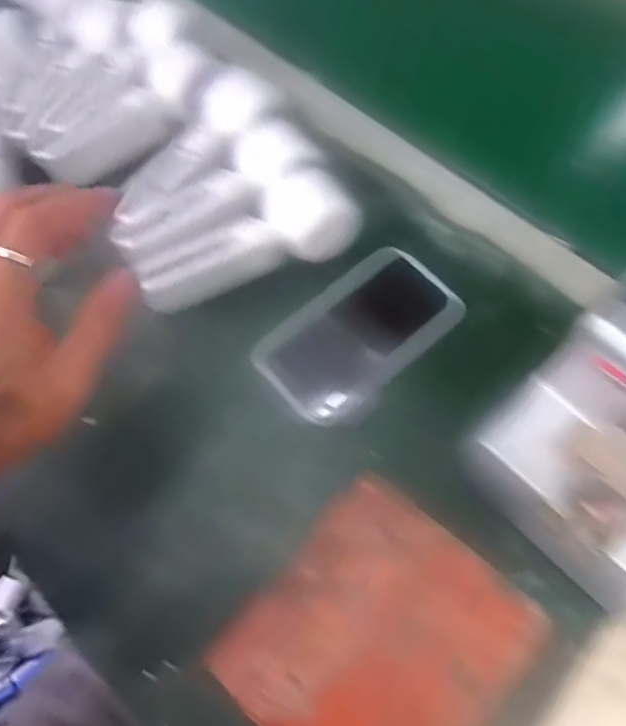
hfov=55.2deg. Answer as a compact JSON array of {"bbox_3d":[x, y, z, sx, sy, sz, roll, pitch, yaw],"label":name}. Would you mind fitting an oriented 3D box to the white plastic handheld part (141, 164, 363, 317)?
[{"bbox_3d":[-0.051,-0.092,0.455,0.172,0.045,0.051,-25,64,-8],"label":"white plastic handheld part"}]

